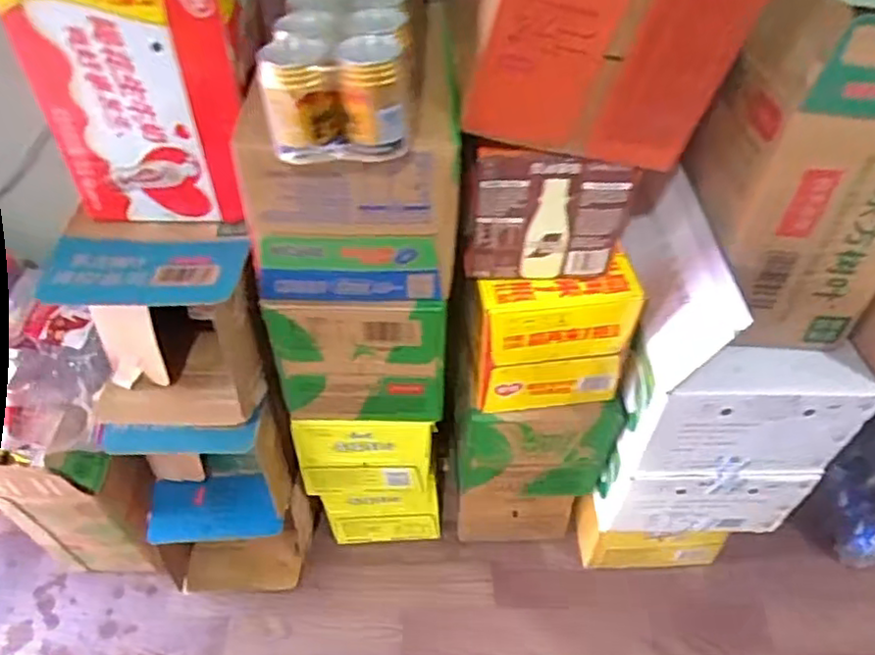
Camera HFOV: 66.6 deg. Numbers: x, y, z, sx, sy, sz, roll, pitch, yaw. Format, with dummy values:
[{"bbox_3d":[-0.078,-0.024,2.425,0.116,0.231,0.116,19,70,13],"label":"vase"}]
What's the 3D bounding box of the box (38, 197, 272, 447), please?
[{"bbox_3d":[-0.351,0.017,0.868,0.247,0.282,0.150,1,45,1],"label":"box"}]

